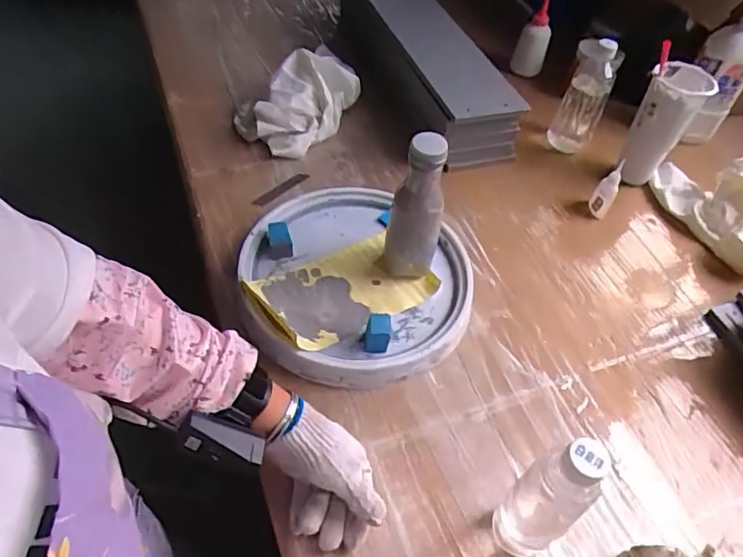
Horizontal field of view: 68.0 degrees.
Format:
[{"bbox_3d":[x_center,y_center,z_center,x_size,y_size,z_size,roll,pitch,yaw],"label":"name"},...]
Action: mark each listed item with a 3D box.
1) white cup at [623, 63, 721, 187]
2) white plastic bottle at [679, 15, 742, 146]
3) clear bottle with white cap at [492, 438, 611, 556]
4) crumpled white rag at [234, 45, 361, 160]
[{"bbox_3d":[0.442,-0.234,0.841,0.076,0.172,0.094,29,54,16],"label":"white cup"},{"bbox_3d":[0.558,-0.318,0.899,0.097,0.204,0.079,-11,53,-16],"label":"white plastic bottle"},{"bbox_3d":[0.150,0.193,0.475,0.057,0.193,0.048,-26,59,-26],"label":"clear bottle with white cap"},{"bbox_3d":[-0.117,-0.299,0.929,0.143,0.065,0.226,33,55,19],"label":"crumpled white rag"}]

